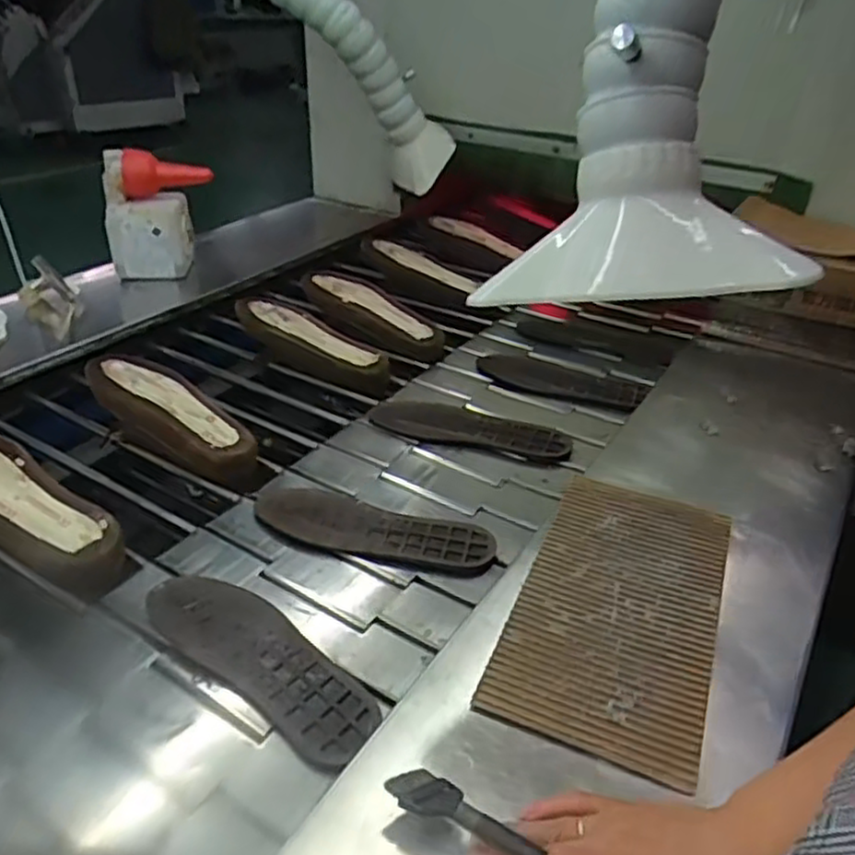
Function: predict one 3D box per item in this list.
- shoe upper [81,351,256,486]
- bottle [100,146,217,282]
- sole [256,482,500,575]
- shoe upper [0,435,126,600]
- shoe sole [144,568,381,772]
[{"bbox_3d":[-0.297,-0.017,0.866,0.270,0.075,0.096,20,39,28],"label":"shoe upper"},{"bbox_3d":[-0.439,-0.348,1.193,0.181,0.190,0.066,-8,37,-6],"label":"bottle"},{"bbox_3d":[-0.060,0.106,0.742,0.252,0.013,0.092,14,35,18],"label":"sole"},{"bbox_3d":[-0.398,0.078,0.717,0.263,0.073,0.092,18,38,25],"label":"shoe upper"},{"bbox_3d":[-0.139,0.190,0.605,0.243,0.015,0.079,24,39,31],"label":"shoe sole"}]

